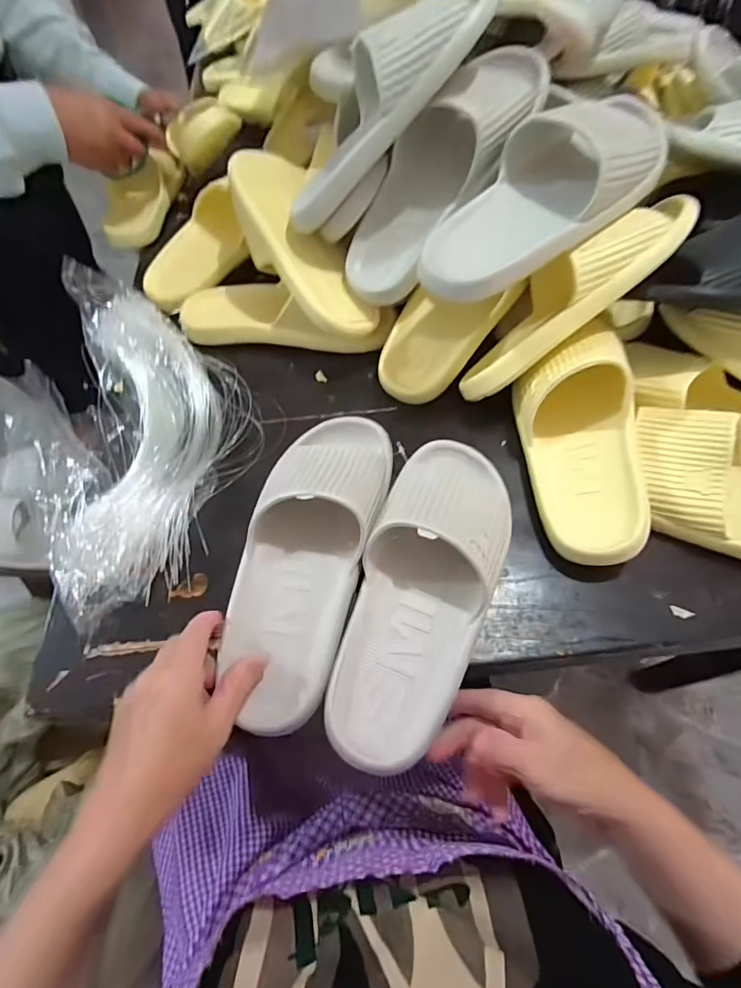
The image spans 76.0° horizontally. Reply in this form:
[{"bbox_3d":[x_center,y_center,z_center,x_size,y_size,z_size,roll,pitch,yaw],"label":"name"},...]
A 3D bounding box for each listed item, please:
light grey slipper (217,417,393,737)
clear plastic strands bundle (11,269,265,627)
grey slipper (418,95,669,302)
[{"bbox_3d":[-0.052,0.040,0.381,0.103,0.061,0.264,9,63,7],"label":"light grey slipper"},{"bbox_3d":[-0.239,-0.090,0.477,0.208,0.060,0.387,-26,62,-14],"label":"clear plastic strands bundle"},{"bbox_3d":[0.142,-0.261,0.415,0.245,0.070,0.115,-42,66,-6],"label":"grey slipper"}]

